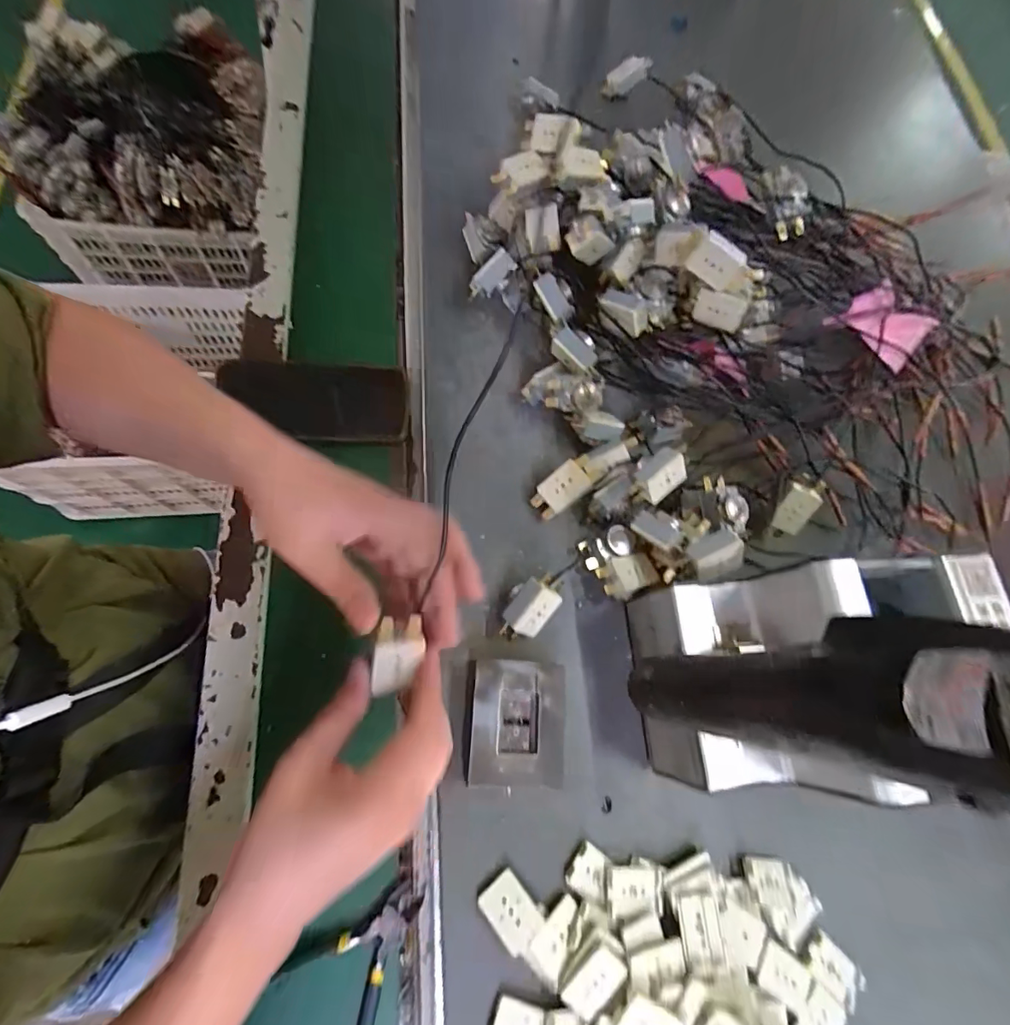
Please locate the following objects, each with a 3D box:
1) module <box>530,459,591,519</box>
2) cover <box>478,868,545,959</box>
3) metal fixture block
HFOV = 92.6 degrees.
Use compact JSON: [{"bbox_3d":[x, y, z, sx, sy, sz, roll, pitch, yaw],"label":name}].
[{"bbox_3d":[0.046,-0.018,0.404,0.049,0.017,0.029,-42,78,6],"label":"module"},{"bbox_3d":[0.004,0.258,0.312,0.029,0.005,0.040,-37,81,-18],"label":"cover"},{"bbox_3d":[0.007,0.147,0.343,0.067,0.035,0.079,5,71,-7],"label":"metal fixture block"}]

